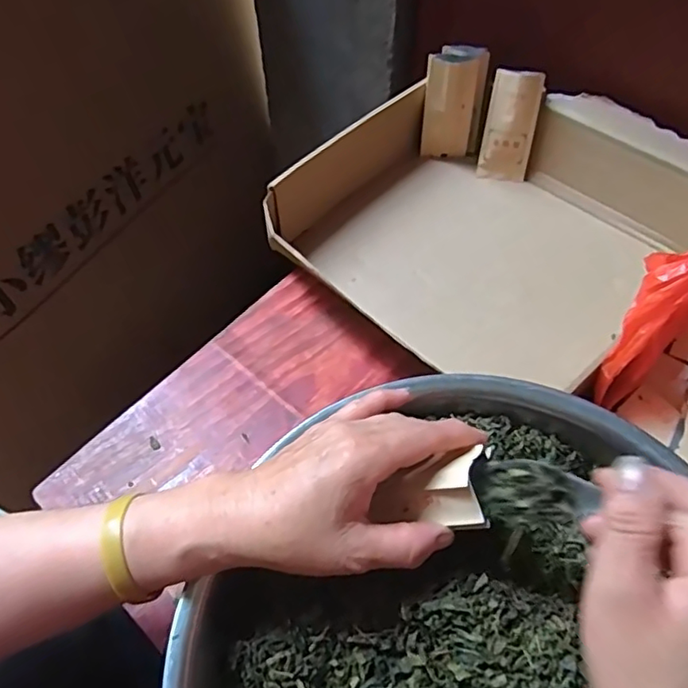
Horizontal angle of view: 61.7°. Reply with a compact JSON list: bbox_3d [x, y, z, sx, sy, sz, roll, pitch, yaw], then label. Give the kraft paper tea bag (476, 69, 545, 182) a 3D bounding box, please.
[{"bbox_3d":[0.178,-0.230,0.613,0.053,0.108,0.017,9,36,7],"label":"kraft paper tea bag"}]

